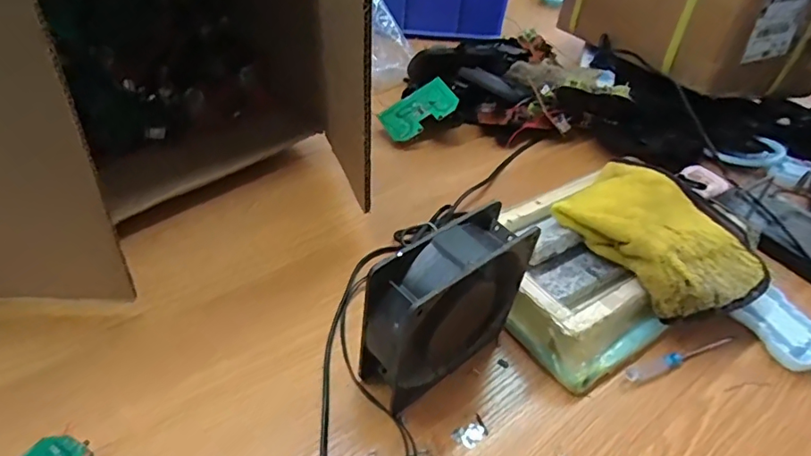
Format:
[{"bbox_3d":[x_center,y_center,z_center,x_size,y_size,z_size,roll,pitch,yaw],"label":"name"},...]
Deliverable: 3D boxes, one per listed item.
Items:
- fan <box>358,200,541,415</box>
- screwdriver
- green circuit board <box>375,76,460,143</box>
[{"bbox_3d":[0.028,0.055,0.362,0.128,0.120,0.045,-29,52,-34],"label":"fan"},{"bbox_3d":[0.222,0.102,0.419,0.117,0.011,0.013,-12,44,-20],"label":"screwdriver"},{"bbox_3d":[0.016,-0.141,0.629,0.089,0.005,0.057,-35,60,-1],"label":"green circuit board"}]

